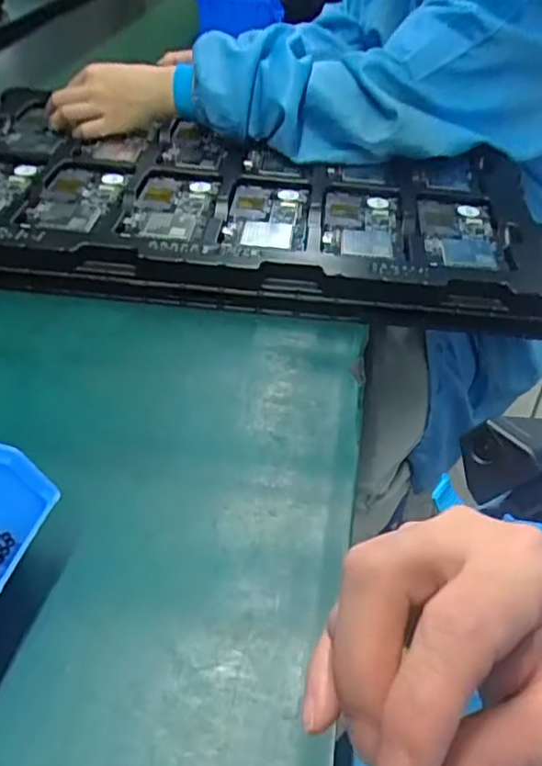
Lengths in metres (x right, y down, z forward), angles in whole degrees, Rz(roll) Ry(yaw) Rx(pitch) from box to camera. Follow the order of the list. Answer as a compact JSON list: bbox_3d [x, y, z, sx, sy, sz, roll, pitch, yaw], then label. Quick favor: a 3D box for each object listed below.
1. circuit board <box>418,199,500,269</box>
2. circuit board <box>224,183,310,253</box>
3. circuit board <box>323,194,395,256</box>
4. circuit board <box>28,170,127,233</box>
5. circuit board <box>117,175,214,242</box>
[{"bbox_3d":[0.162,-0.131,0.533,0.063,0.006,0.120,7,44,2],"label":"circuit board"},{"bbox_3d":[-0.003,-0.146,0.534,0.067,0.004,0.115,6,43,1],"label":"circuit board"},{"bbox_3d":[0.078,-0.139,0.533,0.063,0.012,0.123,9,44,4],"label":"circuit board"},{"bbox_3d":[-0.172,-0.164,0.536,0.062,0.006,0.114,7,44,2],"label":"circuit board"},{"bbox_3d":[-0.088,-0.155,0.537,0.065,0.005,0.117,7,44,3],"label":"circuit board"}]

